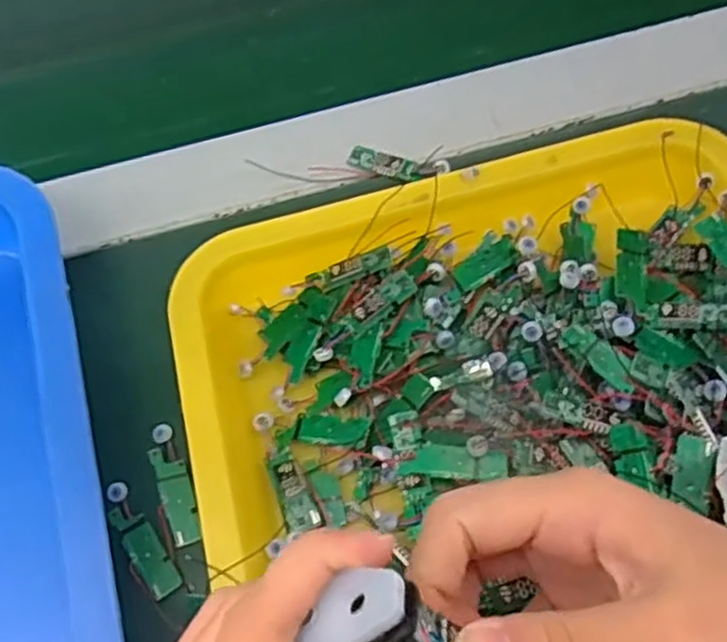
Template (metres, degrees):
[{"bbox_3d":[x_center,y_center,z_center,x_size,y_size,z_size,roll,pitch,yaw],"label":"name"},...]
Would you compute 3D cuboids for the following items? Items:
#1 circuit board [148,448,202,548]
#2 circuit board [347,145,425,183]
[{"bbox_3d":[-0.079,0.074,0.317,0.014,0.004,0.041,-13,70,-28],"label":"circuit board"},{"bbox_3d":[0.011,-0.078,0.373,0.038,0.005,0.012,24,70,15],"label":"circuit board"}]

